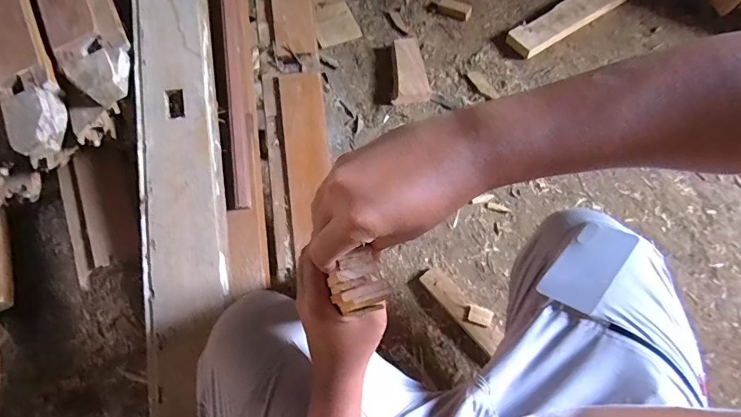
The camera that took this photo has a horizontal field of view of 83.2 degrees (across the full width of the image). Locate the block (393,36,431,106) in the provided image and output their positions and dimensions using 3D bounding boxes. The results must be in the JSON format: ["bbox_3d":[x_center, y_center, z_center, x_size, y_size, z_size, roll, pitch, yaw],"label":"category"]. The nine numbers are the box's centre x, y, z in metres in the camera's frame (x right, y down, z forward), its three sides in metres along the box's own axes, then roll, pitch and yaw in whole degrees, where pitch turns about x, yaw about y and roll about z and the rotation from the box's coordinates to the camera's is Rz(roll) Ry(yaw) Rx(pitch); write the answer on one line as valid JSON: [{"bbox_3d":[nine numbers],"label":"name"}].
[{"bbox_3d":[0.101,-0.379,1.153,0.101,0.040,0.210,-6,66,-4],"label":"block"}]

